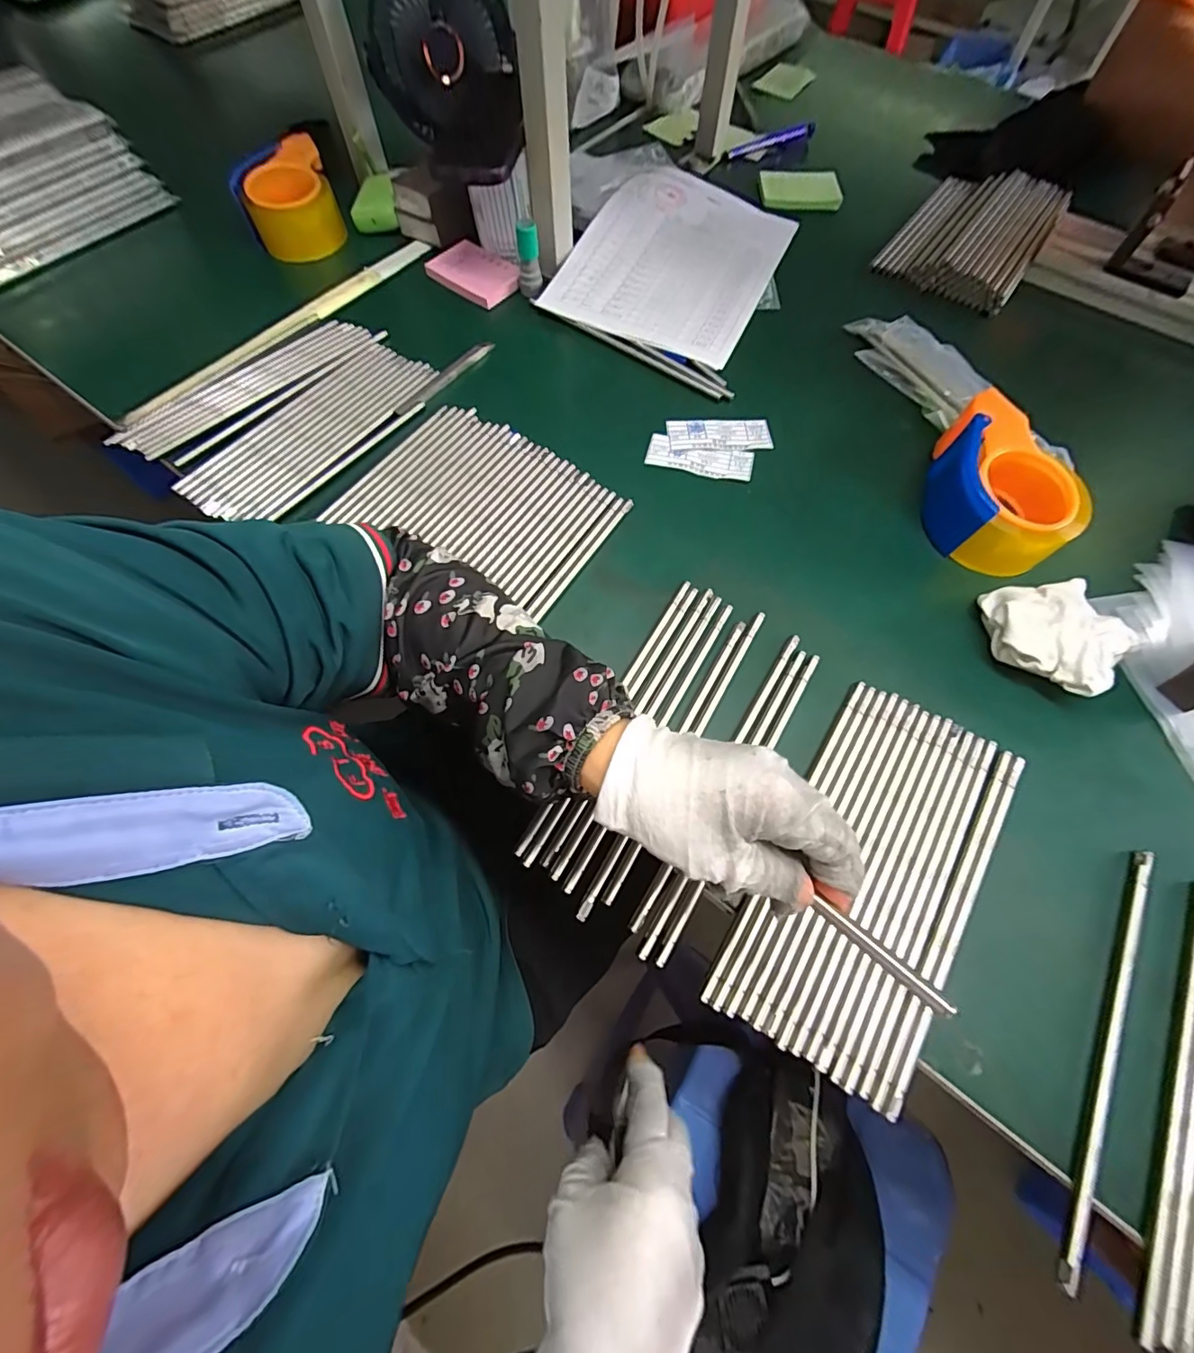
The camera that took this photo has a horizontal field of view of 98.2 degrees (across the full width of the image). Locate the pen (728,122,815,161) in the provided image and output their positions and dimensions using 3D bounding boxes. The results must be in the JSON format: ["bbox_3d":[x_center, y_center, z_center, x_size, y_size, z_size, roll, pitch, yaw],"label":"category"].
[{"bbox_3d":[0.239,-0.729,0.704,0.128,0.017,0.016,-20,68,-8],"label":"pen"}]

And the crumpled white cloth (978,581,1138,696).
[{"bbox_3d":[0.352,-0.028,0.392,0.097,0.035,0.092,-6,67,-3],"label":"crumpled white cloth"}]

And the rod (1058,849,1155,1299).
[{"bbox_3d":[0.297,0.211,0.298,0.011,0.009,0.240,30,70,13],"label":"rod"}]

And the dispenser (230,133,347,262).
[{"bbox_3d":[-0.359,-0.559,0.607,0.097,0.074,0.096,-12,67,-6],"label":"dispenser"}]

